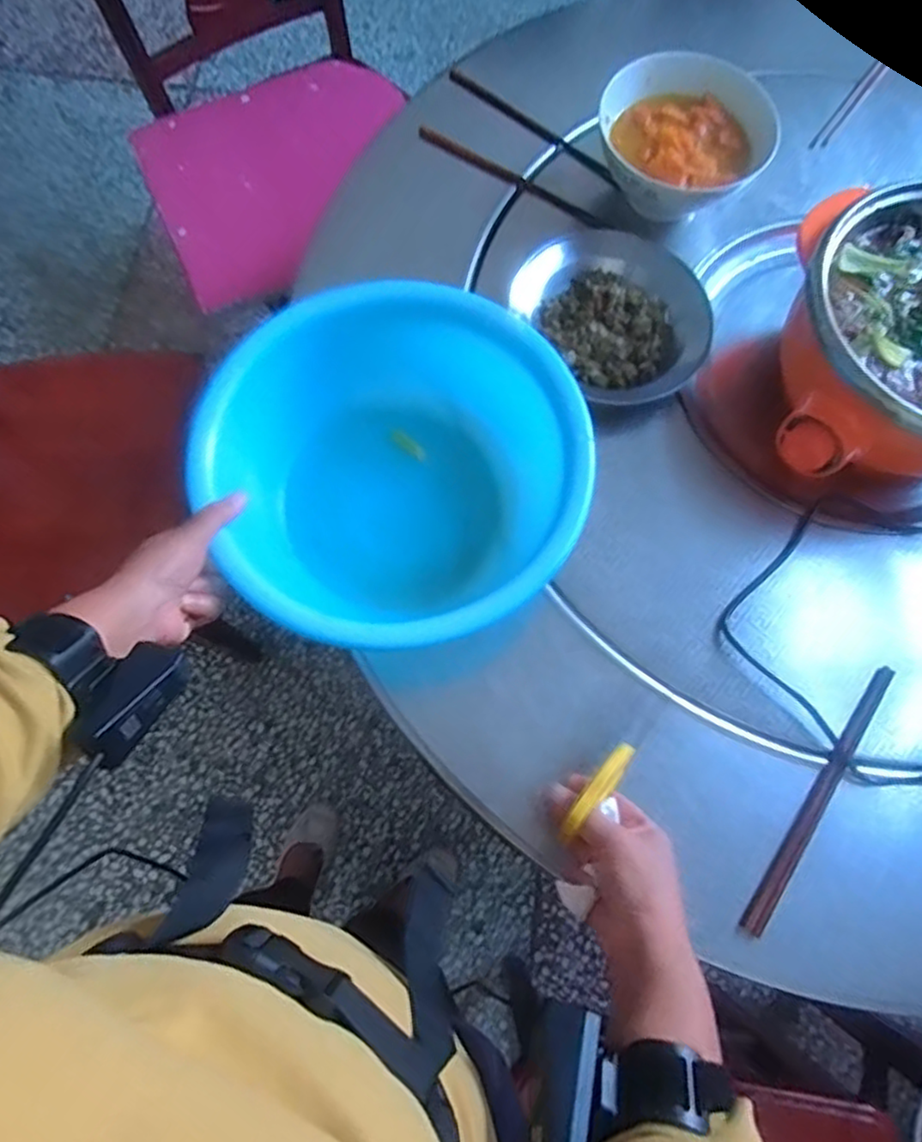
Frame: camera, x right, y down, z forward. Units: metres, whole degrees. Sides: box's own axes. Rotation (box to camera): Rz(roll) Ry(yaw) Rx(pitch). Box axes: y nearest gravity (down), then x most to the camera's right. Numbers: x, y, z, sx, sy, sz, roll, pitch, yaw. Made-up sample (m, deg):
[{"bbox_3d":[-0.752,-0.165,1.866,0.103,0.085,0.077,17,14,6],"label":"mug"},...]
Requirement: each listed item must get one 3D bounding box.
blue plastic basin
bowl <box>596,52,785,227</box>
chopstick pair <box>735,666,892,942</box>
[{"bbox_3d":[-0.056,-0.070,0.553,0.294,0.114,0.269,0,73,0],"label":"blue plastic basin"},{"bbox_3d":[0.231,-0.441,0.695,0.167,0.085,0.162,0,73,0],"label":"bowl"},{"bbox_3d":[0.292,0.180,0.535,0.017,0.007,0.244,36,76,10],"label":"chopstick pair"}]

